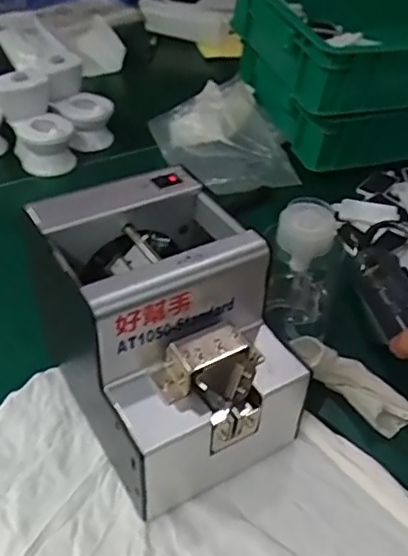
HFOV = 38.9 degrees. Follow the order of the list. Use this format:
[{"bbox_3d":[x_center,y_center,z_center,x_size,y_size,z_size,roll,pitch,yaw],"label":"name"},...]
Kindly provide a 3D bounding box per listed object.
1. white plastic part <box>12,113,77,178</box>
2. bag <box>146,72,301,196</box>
[{"bbox_3d":[-0.191,-0.162,0.699,0.067,0.053,0.064,-10,42,-15],"label":"white plastic part"},{"bbox_3d":[0.023,-0.182,0.725,0.152,0.058,0.193,-10,42,-15],"label":"bag"}]

